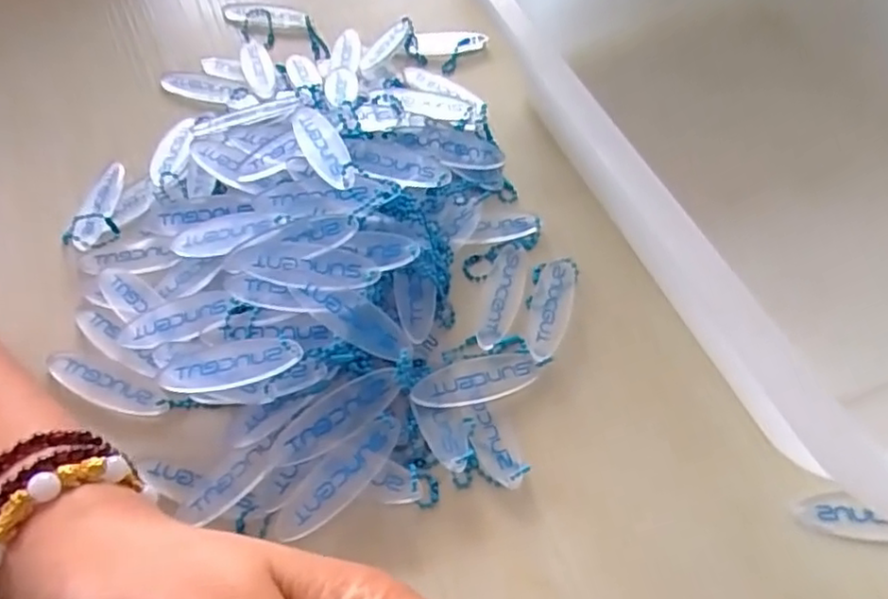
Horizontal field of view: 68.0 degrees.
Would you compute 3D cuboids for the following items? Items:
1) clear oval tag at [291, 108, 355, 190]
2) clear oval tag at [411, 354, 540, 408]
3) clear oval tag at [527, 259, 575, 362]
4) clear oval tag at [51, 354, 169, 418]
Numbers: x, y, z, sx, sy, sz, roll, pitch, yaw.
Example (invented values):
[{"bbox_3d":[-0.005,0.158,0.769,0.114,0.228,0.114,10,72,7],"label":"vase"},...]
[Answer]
[{"bbox_3d":[-0.054,-0.069,0.293,0.018,0.006,0.055,-30,56,-1],"label":"clear oval tag"},{"bbox_3d":[0.013,0.033,0.267,0.053,0.010,0.018,-17,59,-10],"label":"clear oval tag"},{"bbox_3d":[0.047,0.003,0.290,0.017,0.004,0.053,13,58,8],"label":"clear oval tag"},{"bbox_3d":[-0.138,0.034,0.269,0.054,0.004,0.015,19,59,12],"label":"clear oval tag"}]

